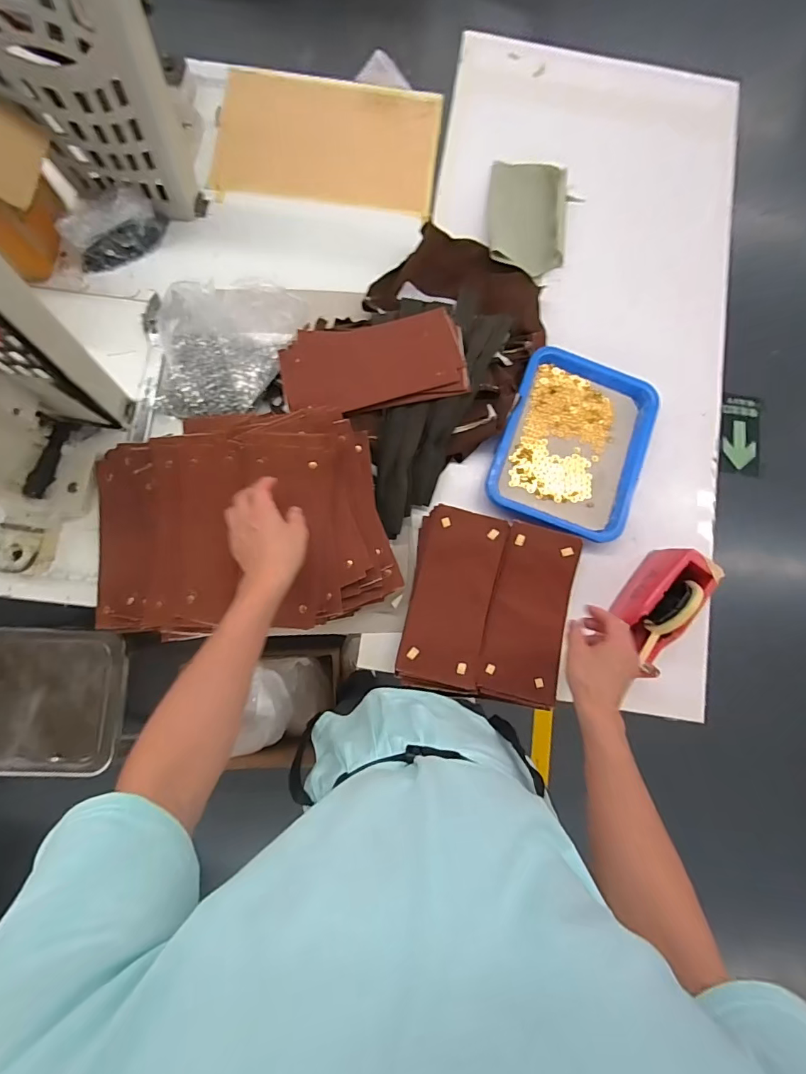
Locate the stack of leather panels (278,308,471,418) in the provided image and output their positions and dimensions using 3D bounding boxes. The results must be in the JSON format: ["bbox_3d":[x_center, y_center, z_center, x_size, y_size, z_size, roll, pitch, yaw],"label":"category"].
[{"bbox_3d":[-0.044,-0.263,0.703,0.277,0.024,0.135,-11,83,-5],"label":"stack of leather panels"}]

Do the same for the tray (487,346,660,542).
[{"bbox_3d":[0.276,-0.154,0.741,0.223,0.030,0.289,21,81,-1],"label":"tray"}]

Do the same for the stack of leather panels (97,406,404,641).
[{"bbox_3d":[-0.243,-0.014,0.671,0.423,0.083,0.301,-9,83,-5],"label":"stack of leather panels"}]

